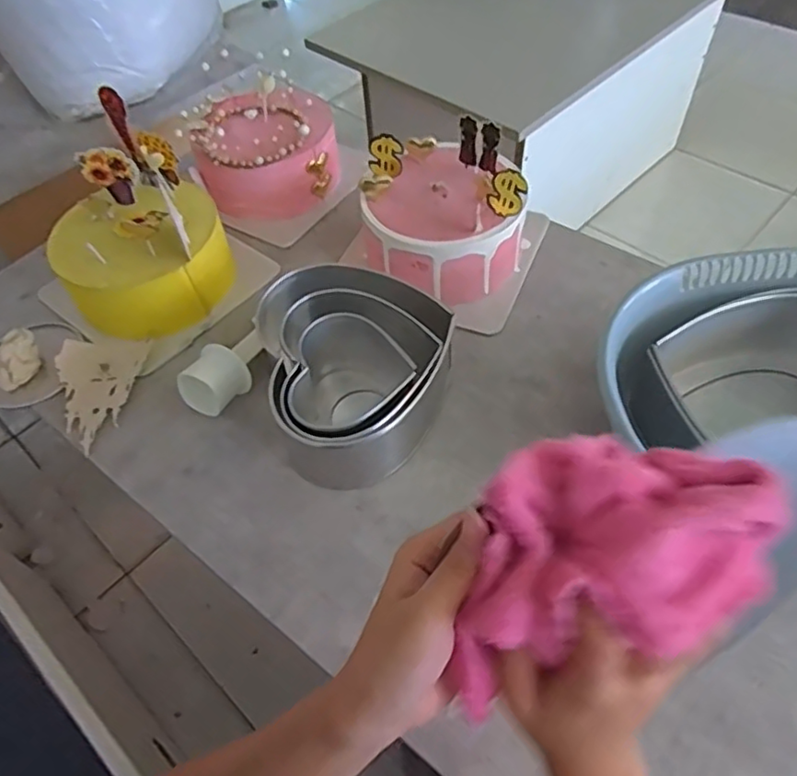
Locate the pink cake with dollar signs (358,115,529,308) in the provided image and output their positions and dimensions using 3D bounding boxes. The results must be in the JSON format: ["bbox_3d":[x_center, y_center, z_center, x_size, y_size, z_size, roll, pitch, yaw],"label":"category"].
[{"bbox_3d":[0.045,-0.185,0.683,0.168,0.130,0.165,-8,54,-1],"label":"pink cake with dollar signs"}]

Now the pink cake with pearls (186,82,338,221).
[{"bbox_3d":[-0.165,-0.303,0.785,0.167,0.104,0.153,-14,54,-5],"label":"pink cake with pearls"}]

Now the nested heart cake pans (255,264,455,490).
[{"bbox_3d":[-0.036,-0.022,0.594,0.171,0.087,0.207,-16,54,-7],"label":"nested heart cake pans"}]

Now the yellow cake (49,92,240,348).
[{"bbox_3d":[-0.278,-0.168,0.656,0.165,0.166,0.155,-24,56,-12],"label":"yellow cake"}]

